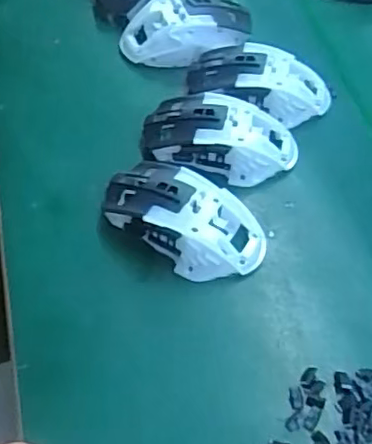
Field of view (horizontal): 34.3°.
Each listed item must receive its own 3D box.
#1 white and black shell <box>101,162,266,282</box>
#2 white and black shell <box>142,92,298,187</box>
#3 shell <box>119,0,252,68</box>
[{"bbox_3d":[-0.001,-0.003,0.418,0.113,0.036,0.059,27,59,14],"label":"white and black shell"},{"bbox_3d":[0.027,-0.066,0.461,0.118,0.035,0.060,8,57,2],"label":"white and black shell"},{"bbox_3d":[0.002,-0.168,0.529,0.116,0.039,0.067,-12,58,-11],"label":"shell"}]

